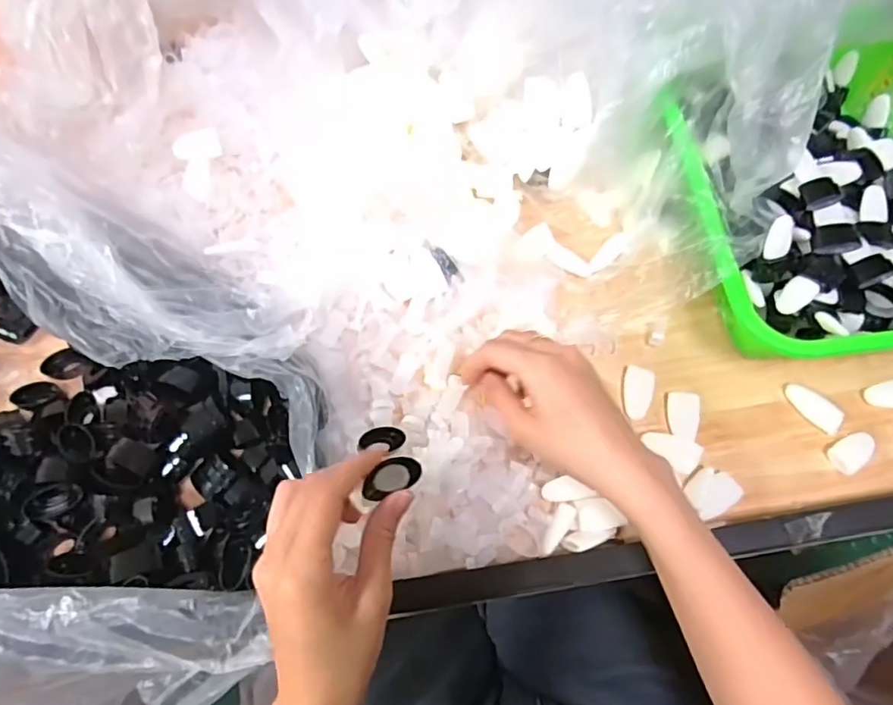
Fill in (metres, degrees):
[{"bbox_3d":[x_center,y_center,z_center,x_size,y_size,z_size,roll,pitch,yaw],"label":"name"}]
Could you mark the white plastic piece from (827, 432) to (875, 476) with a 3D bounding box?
[{"bbox_3d":[0.326,0.079,0.457,0.042,0.004,0.025,-29,69,-15],"label":"white plastic piece"}]

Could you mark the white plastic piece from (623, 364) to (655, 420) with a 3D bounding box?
[{"bbox_3d":[0.158,0.033,0.470,0.024,0.004,0.046,13,64,4],"label":"white plastic piece"}]

